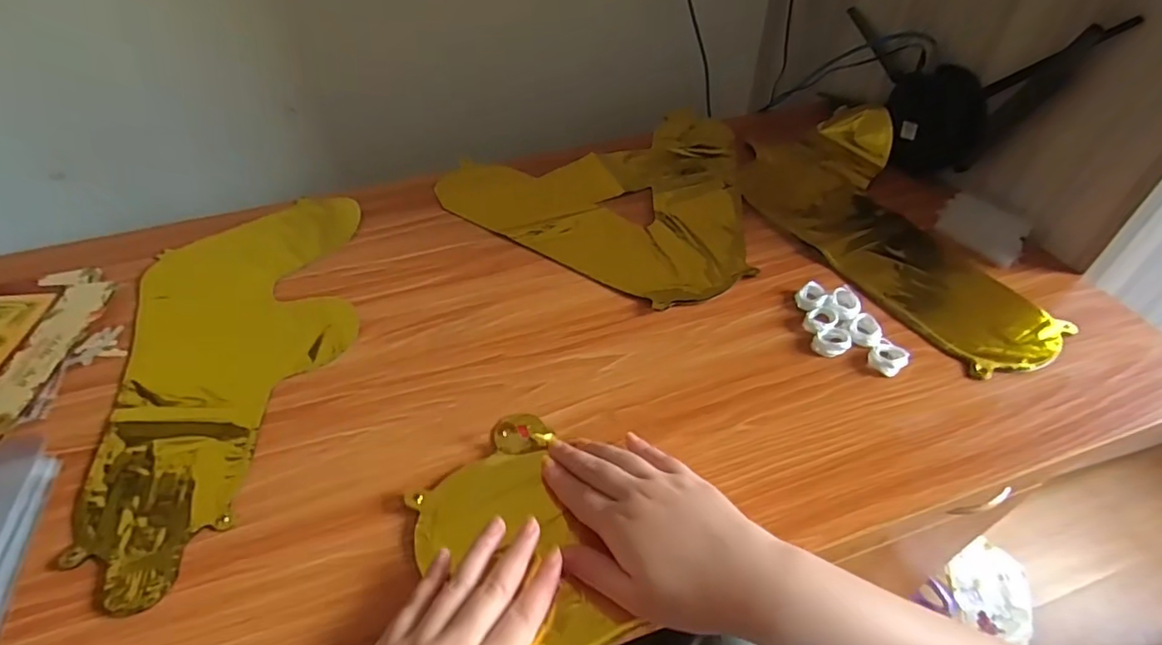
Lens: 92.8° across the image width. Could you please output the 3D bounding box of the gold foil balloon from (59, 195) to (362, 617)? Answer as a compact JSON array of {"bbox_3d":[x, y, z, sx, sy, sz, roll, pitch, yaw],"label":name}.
[{"bbox_3d":[-0.308,0.022,0.497,0.195,0.008,0.420,-12,48,-10],"label":"gold foil balloon"}]

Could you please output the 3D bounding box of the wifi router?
[{"bbox_3d":[0.389,-0.274,0.629,0.041,0.188,0.312,-15,49,-12],"label":"wifi router"}]

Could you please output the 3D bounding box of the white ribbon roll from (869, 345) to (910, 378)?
[{"bbox_3d":[0.259,0.030,0.467,0.028,0.012,0.028,-1,47,1],"label":"white ribbon roll"}]

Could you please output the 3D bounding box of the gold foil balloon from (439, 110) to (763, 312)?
[{"bbox_3d":[0.061,-0.177,0.668,0.358,0.008,0.335,27,53,24],"label":"gold foil balloon"}]

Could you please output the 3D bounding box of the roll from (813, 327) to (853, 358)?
[{"bbox_3d":[0.218,0.017,0.480,0.028,0.011,0.033,27,53,24],"label":"roll"}]

